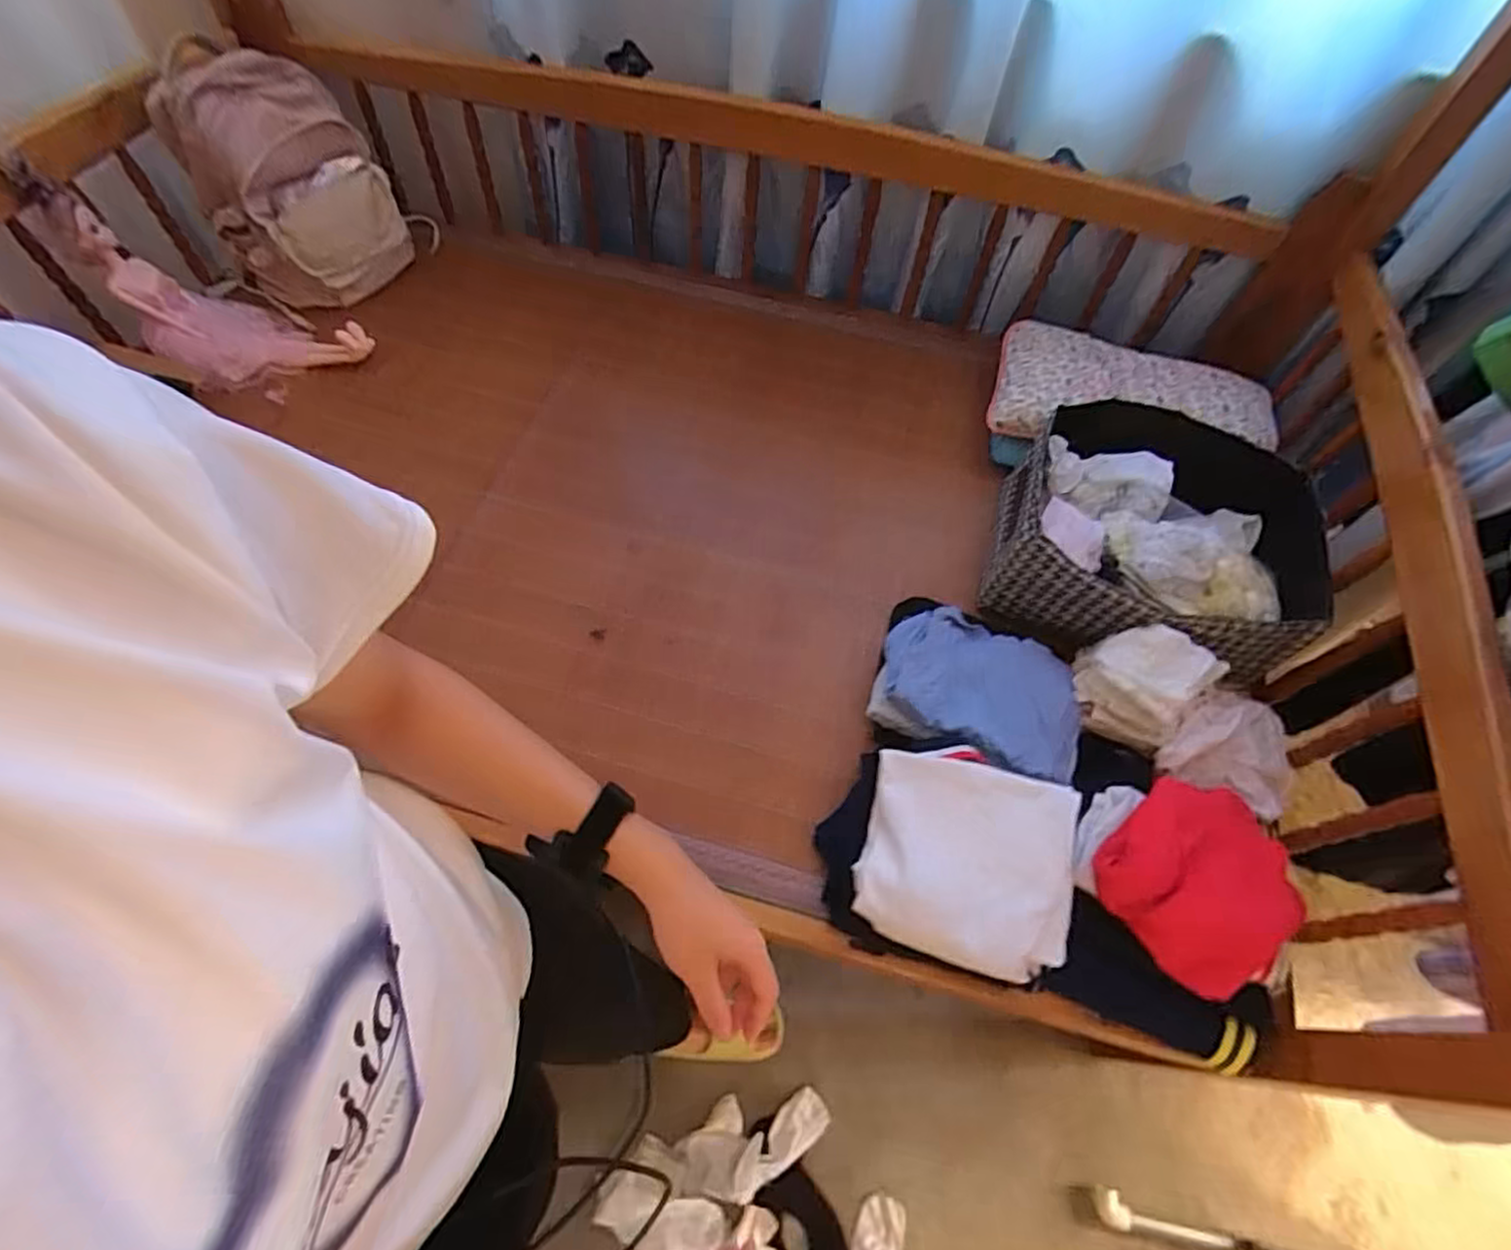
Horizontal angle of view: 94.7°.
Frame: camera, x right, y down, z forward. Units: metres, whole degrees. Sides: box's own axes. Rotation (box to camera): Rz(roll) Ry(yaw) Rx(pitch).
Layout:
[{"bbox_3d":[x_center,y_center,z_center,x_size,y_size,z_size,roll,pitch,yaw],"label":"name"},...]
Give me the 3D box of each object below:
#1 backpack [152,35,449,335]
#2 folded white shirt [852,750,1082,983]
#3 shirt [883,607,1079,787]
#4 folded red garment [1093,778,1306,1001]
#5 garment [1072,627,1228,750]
[{"bbox_3d":[-0.807,-0.776,1.216,0.329,0.345,0.209,-16,63,-12],"label":"backpack"},{"bbox_3d":[0.236,0.258,0.778,0.220,0.078,0.206,18,62,6],"label":"folded white shirt"},{"bbox_3d":[0.306,0.082,0.926,0.267,0.043,0.192,23,62,9],"label":"shirt"},{"bbox_3d":[0.505,0.280,0.770,0.199,0.066,0.192,-36,69,-20],"label":"folded red garment"},{"bbox_3d":[0.505,0.071,0.909,0.144,0.101,0.135,36,65,15],"label":"garment"}]

